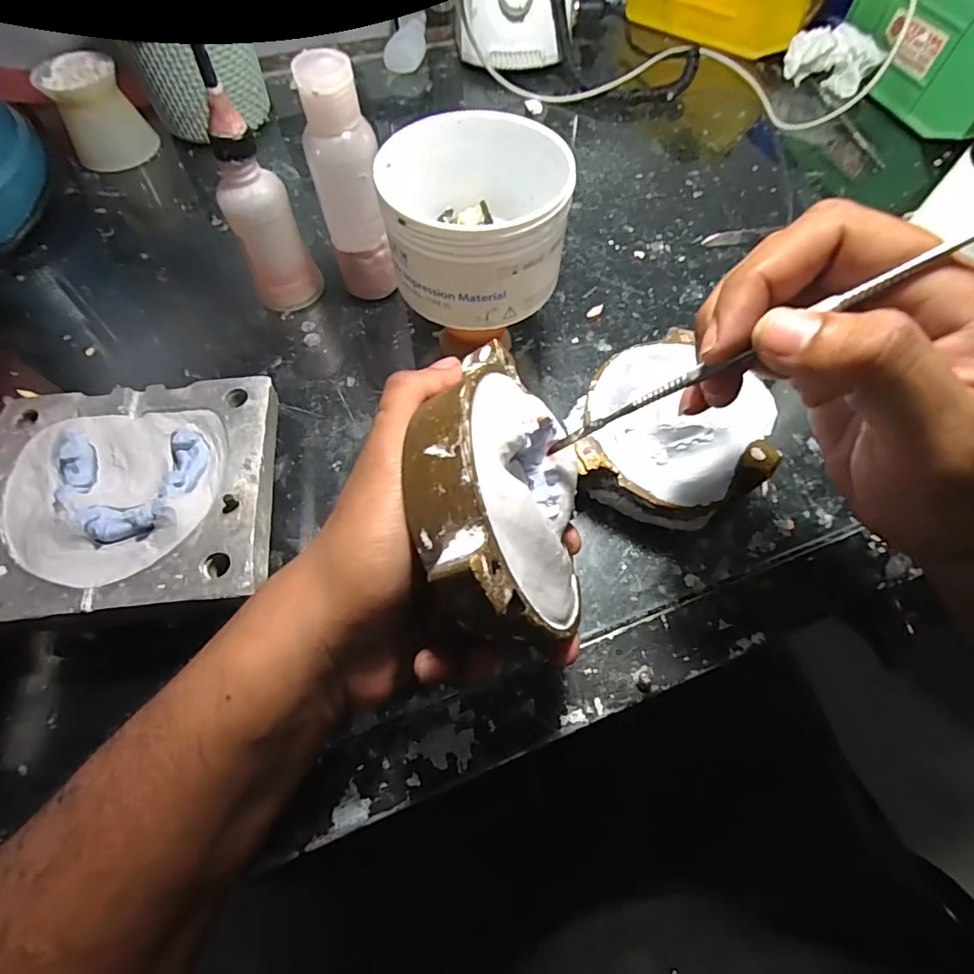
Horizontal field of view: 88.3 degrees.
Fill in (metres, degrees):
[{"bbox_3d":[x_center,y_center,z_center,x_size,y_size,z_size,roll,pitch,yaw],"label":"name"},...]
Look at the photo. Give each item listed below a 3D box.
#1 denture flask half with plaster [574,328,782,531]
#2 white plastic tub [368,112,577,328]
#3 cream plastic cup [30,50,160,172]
[{"bbox_3d":[0.100,-0.031,0.273,0.097,0.038,0.108,16,65,7],"label":"denture flask half with plaster"},{"bbox_3d":[-0.006,-0.138,0.255,0.090,0.052,0.098,0,64,-1],"label":"white plastic tub"},{"bbox_3d":[-0.298,-0.286,0.385,0.056,0.056,0.053,0,64,-1],"label":"cream plastic cup"}]

